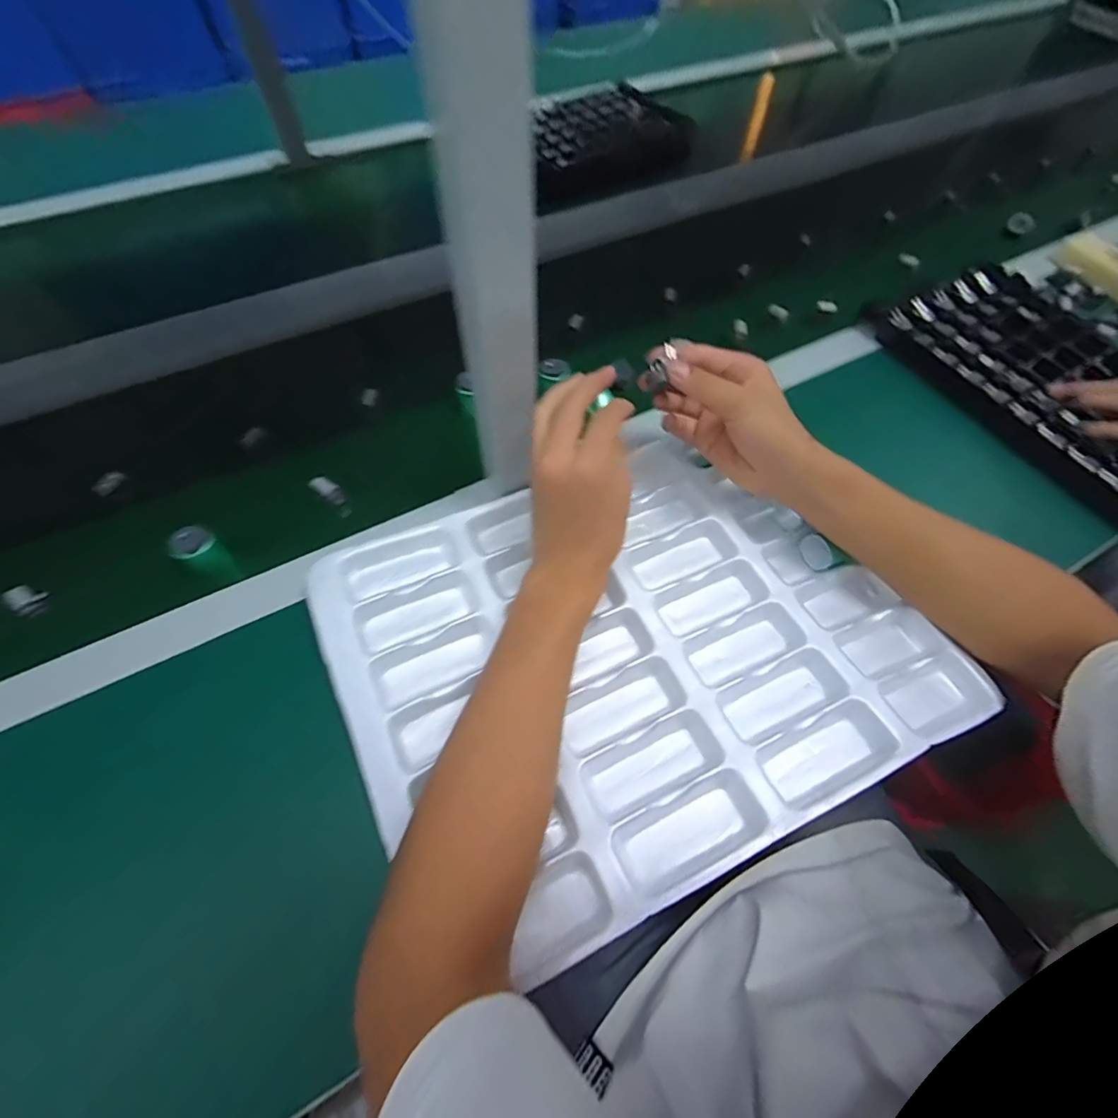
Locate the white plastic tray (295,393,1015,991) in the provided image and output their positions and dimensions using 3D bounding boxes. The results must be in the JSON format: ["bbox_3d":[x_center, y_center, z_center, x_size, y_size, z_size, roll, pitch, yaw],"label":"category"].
[{"bbox_3d":[0.055,0.051,0.385,0.420,0.045,0.328,-23,66,-14],"label":"white plastic tray"}]

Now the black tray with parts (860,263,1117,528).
[{"bbox_3d":[0.538,-0.190,0.533,0.216,0.026,0.346,-23,66,-14],"label":"black tray with parts"}]

